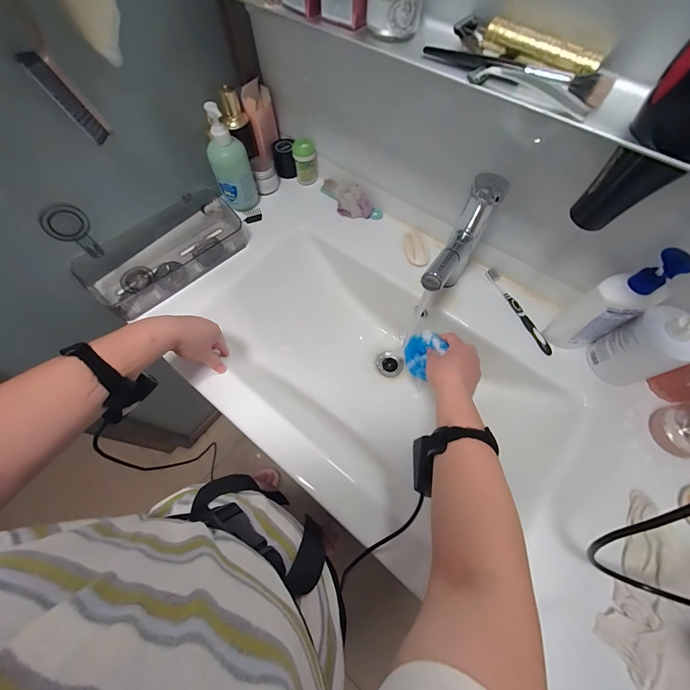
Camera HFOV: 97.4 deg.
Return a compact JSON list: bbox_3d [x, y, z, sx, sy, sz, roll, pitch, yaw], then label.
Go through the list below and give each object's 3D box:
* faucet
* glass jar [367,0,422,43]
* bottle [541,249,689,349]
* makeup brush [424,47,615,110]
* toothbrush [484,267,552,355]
[{"bbox_3d":[0.160,-0.120,0.462,0.042,0.192,0.159,27,68,12],"label":"faucet"},{"bbox_3d":[0.056,-0.388,0.337,0.058,0.059,0.058,7,65,3],"label":"glass jar"},{"bbox_3d":[0.375,-0.058,0.431,0.069,0.187,0.059,-21,66,-9],"label":"bottle"},{"bbox_3d":[0.169,-0.281,0.306,0.186,0.020,0.025,30,68,13],"label":"makeup brush"},{"bbox_3d":[0.309,-0.063,0.541,0.015,0.023,0.181,-21,66,-9],"label":"toothbrush"}]

